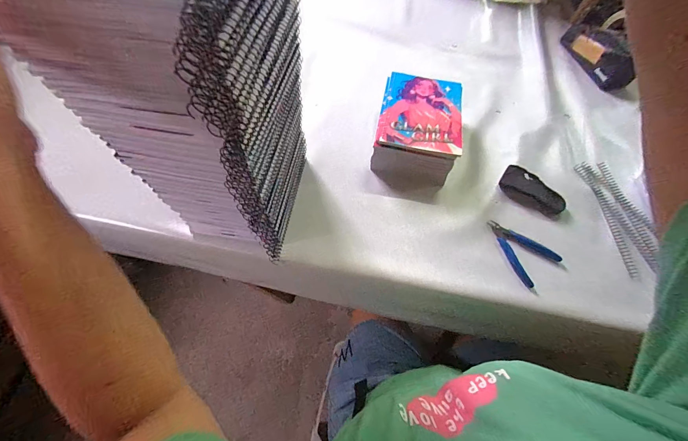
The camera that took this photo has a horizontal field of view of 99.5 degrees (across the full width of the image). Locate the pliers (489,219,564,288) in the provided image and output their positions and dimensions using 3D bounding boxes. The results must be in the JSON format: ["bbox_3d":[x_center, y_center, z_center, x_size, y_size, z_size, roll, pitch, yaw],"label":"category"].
[{"bbox_3d":[0.317,0.046,0.507,0.080,0.010,0.121,-16,65,-11],"label":"pliers"}]

